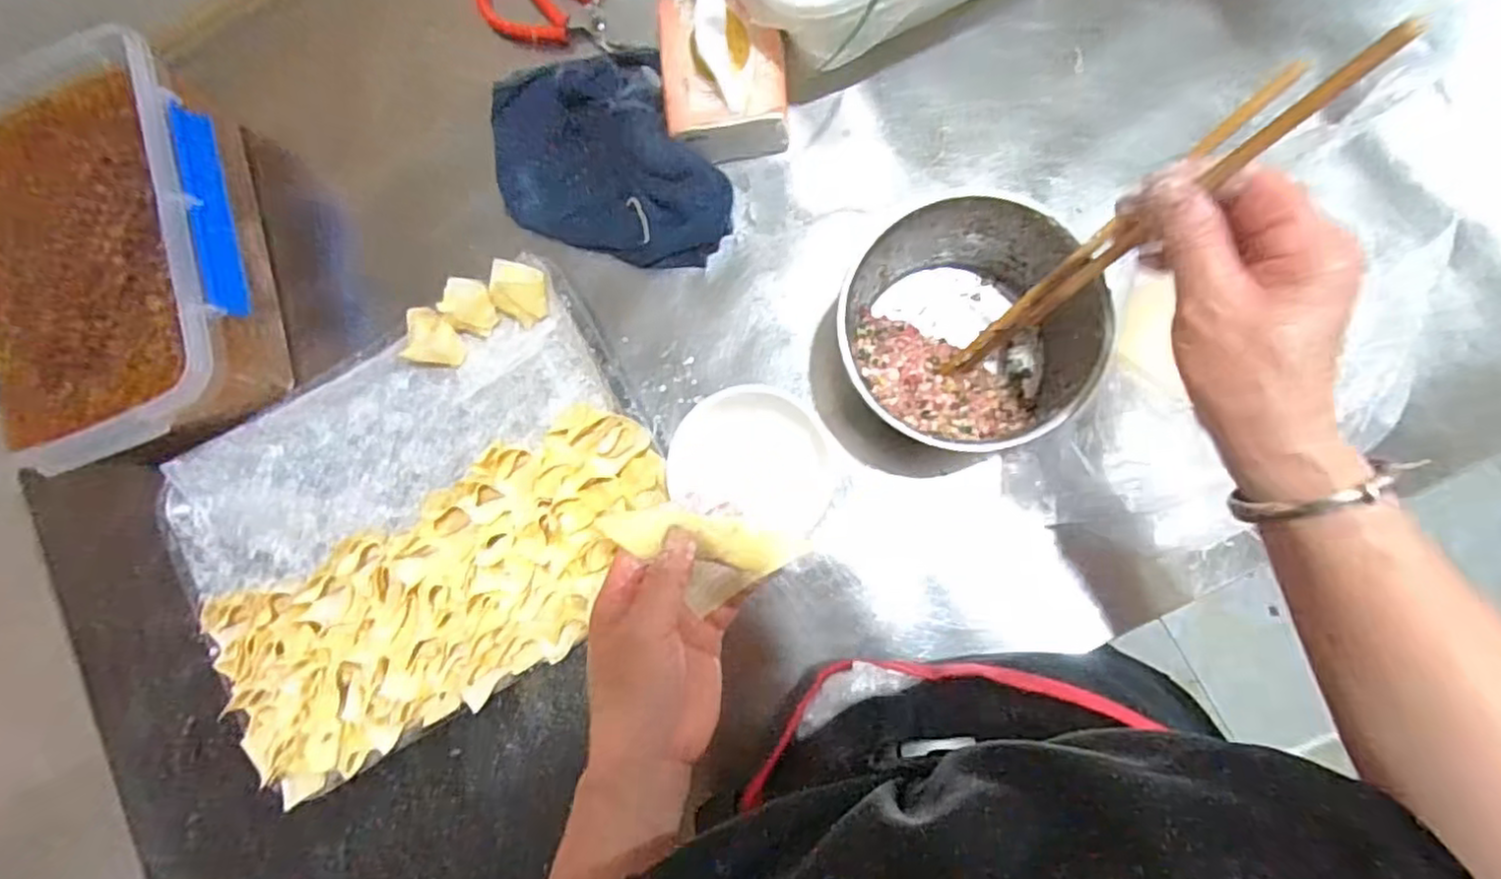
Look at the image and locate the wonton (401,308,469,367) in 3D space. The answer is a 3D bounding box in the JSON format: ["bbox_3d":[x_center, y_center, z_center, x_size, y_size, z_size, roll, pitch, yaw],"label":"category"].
[{"bbox_3d":[-0.262,-0.082,0.577,0.046,0.025,0.044,-1,84,8],"label":"wonton"}]

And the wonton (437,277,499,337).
[{"bbox_3d":[-0.228,-0.109,0.567,0.039,0.031,0.040,-1,84,8],"label":"wonton"}]

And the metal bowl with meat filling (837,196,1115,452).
[{"bbox_3d":[0.143,-0.074,0.481,0.152,0.118,0.146,-1,84,8],"label":"metal bowl with meat filling"}]

